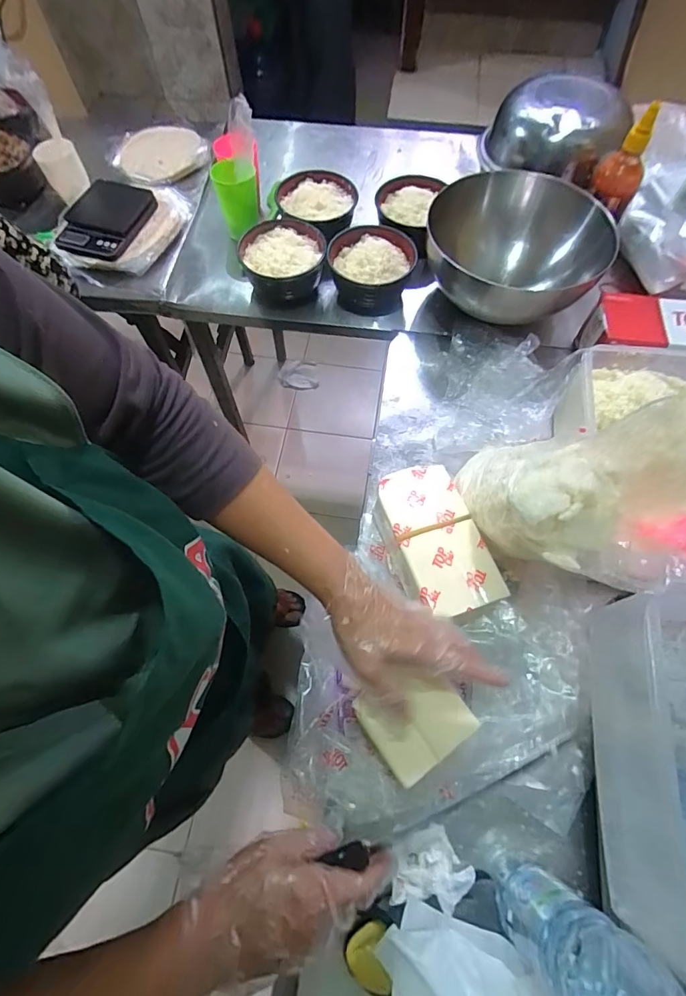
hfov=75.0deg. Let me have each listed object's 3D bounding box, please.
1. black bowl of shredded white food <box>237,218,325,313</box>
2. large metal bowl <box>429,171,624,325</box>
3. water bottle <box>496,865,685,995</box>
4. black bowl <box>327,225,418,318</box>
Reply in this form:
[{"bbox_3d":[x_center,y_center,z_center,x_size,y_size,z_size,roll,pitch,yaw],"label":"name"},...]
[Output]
[{"bbox_3d":[-0.100,-0.394,0.758,0.134,0.071,0.130,0,65,0],"label":"black bowl of shredded white food"},{"bbox_3d":[0.262,-0.379,0.700,0.261,0.103,0.261,0,65,0],"label":"large metal bowl"},{"bbox_3d":[0.181,0.340,0.320,0.067,0.232,0.066,0,65,0],"label":"water bottle"},{"bbox_3d":[0.049,-0.386,0.759,0.133,0.079,0.127,0,65,0],"label":"black bowl"}]

